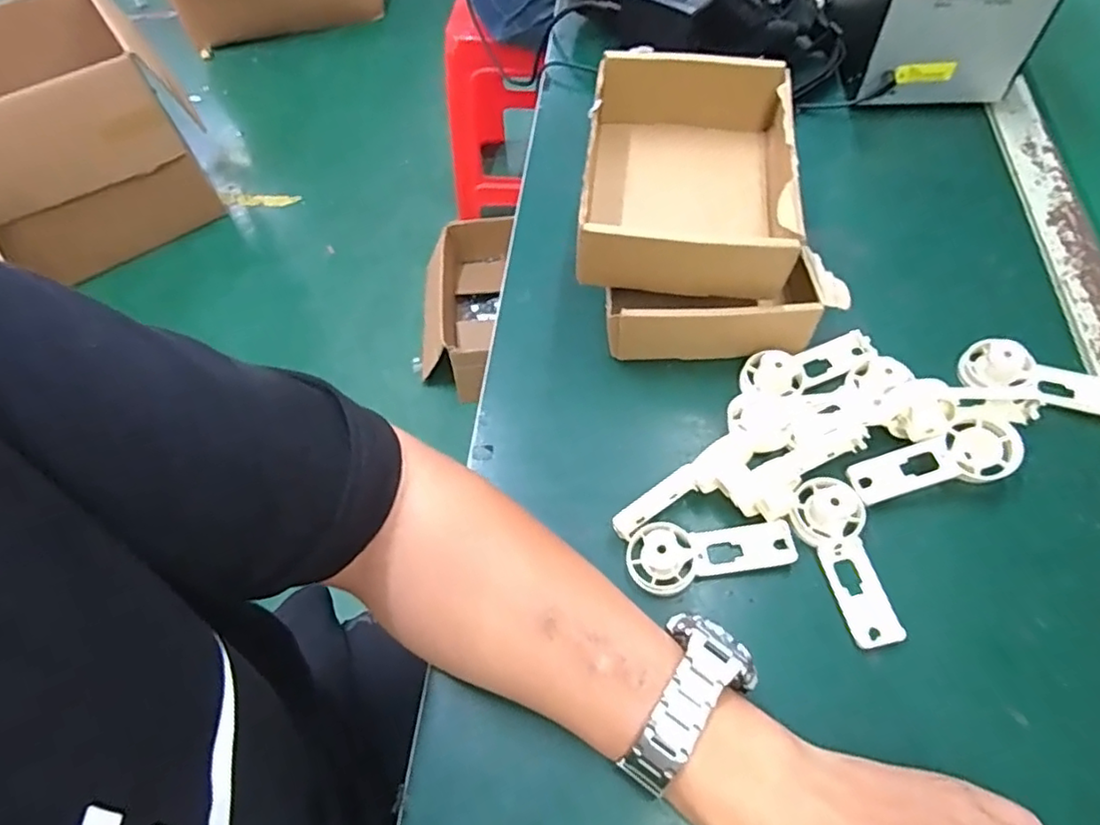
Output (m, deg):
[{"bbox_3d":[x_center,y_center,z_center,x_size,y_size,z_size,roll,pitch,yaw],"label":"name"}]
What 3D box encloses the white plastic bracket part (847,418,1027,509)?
[{"bbox_3d":[0.229,0.032,0.368,0.099,0.021,0.035,-16,61,-6],"label":"white plastic bracket part"}]

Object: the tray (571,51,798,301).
[{"bbox_3d":[0.092,-0.159,0.418,0.130,0.059,0.170,5,61,6],"label":"tray"}]

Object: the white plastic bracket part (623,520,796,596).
[{"bbox_3d":[0.093,0.081,0.361,0.094,0.012,0.039,-7,60,-1],"label":"white plastic bracket part"}]

